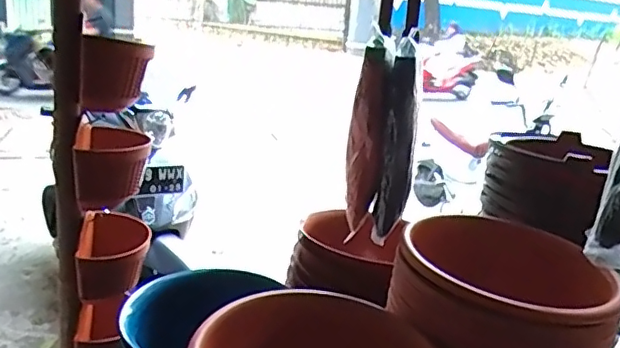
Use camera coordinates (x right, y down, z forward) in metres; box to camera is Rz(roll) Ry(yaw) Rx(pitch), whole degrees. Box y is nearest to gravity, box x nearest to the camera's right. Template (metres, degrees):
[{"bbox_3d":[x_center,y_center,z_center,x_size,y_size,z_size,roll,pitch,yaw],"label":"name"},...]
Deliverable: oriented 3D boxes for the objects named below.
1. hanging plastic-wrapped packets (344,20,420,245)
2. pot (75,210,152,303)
[{"bbox_3d":[0.106,-0.050,0.844,0.097,0.282,0.061,7,17,6],"label":"hanging plastic-wrapped packets"},{"bbox_3d":[-0.383,0.149,1.107,0.132,0.151,0.122,-1,17,-18],"label":"pot"}]

